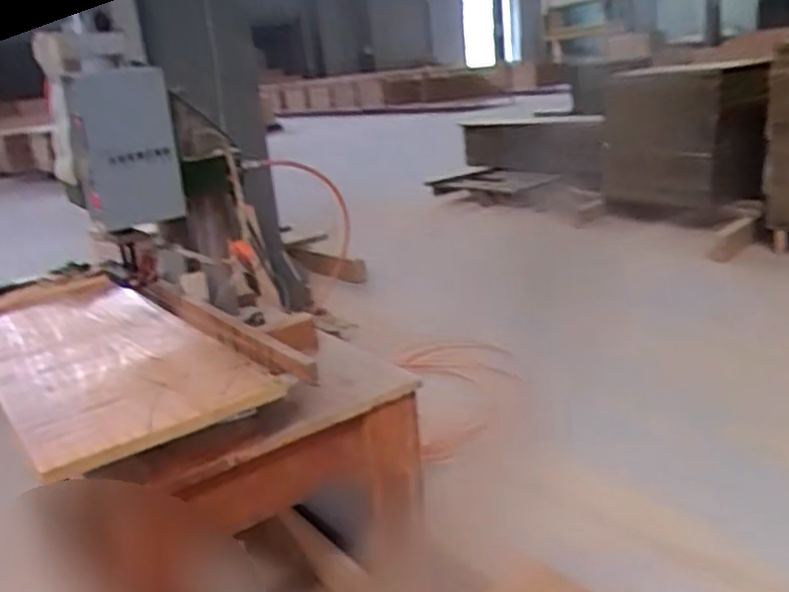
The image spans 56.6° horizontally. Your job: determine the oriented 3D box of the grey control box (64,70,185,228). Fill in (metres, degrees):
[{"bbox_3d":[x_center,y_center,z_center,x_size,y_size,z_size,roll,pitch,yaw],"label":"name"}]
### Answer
[{"bbox_3d":[-0.408,-0.223,1.118,0.144,0.224,0.065,-12,17,-16],"label":"grey control box"}]

